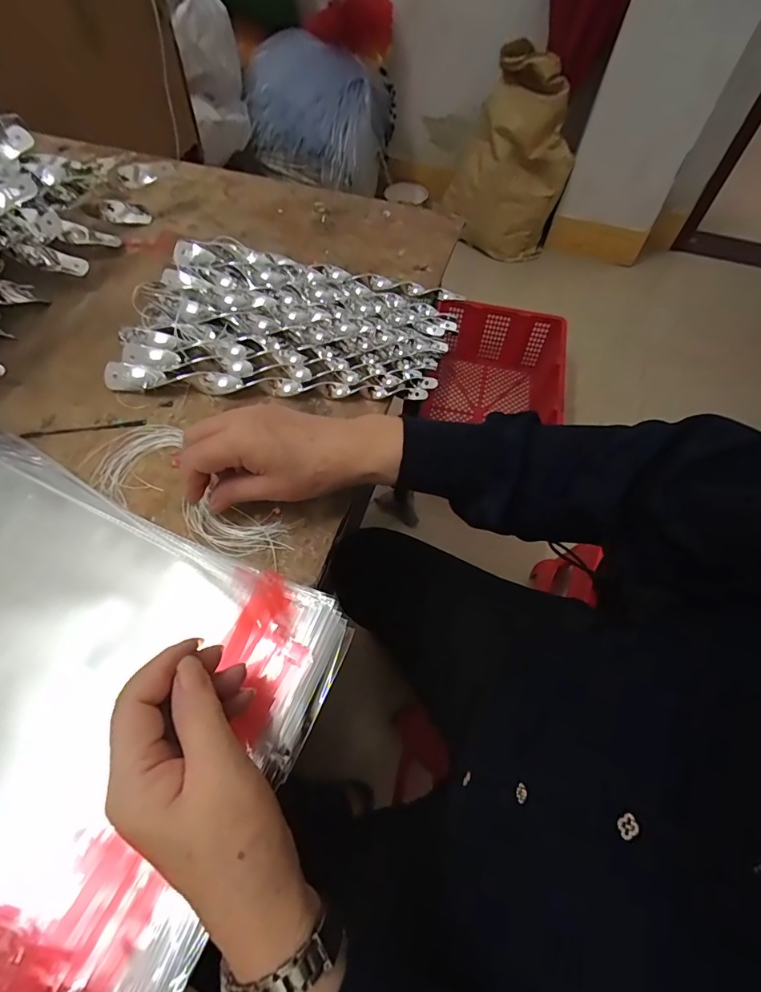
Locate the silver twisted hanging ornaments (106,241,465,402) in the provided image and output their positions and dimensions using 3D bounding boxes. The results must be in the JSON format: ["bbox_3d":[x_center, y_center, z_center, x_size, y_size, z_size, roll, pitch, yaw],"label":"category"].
[{"bbox_3d":[-0.084,-0.176,0.455,0.305,0.028,0.174,3,60,0],"label":"silver twisted hanging ornaments"}]

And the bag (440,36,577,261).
[{"bbox_3d":[0.433,-1.114,1.559,0.386,0.551,0.202,5,60,1],"label":"bag"}]

